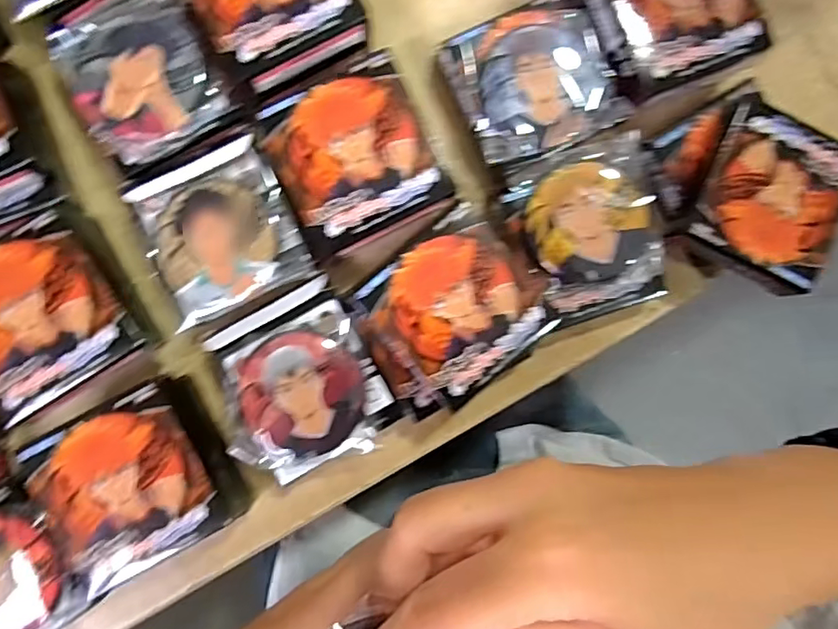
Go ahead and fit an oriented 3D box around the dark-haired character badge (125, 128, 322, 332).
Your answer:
[{"bbox_3d":[-0.090,-0.039,0.251,0.064,0.013,0.071,-22,84,-2],"label":"dark-haired character badge"}]

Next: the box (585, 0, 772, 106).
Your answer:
[{"bbox_3d":[0.118,-0.142,0.254,0.067,0.022,0.070,-21,89,-3],"label":"box"}]

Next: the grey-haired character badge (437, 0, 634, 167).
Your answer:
[{"bbox_3d":[0.054,-0.111,0.261,0.069,0.015,0.070,-22,84,3],"label":"grey-haired character badge"}]

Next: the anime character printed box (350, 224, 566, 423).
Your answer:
[{"bbox_3d":[0.015,0.001,0.244,0.078,0.012,0.066,-36,90,-4],"label":"anime character printed box"}]

